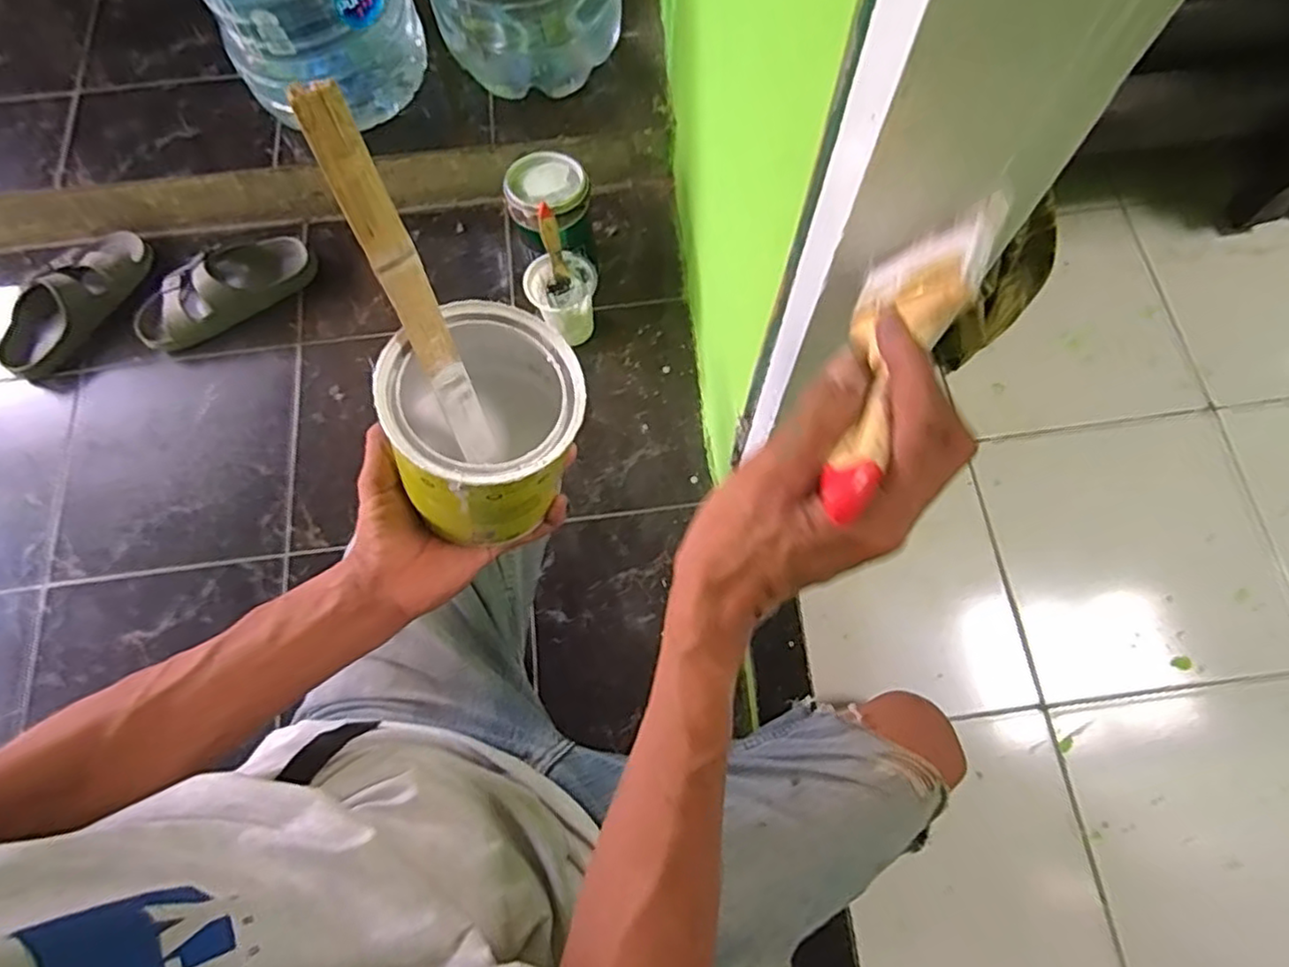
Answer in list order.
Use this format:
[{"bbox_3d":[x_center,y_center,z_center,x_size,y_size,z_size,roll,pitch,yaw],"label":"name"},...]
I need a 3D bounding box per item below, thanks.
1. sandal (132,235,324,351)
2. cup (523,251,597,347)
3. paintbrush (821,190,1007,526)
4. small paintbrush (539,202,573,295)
[{"bbox_3d":[-0.590,-0.274,0.941,0.247,0.059,0.106,-37,75,-12],"label":"sandal"},{"bbox_3d":[-0.105,-0.237,0.894,0.089,0.101,0.080,-16,72,-6],"label":"cup"},{"bbox_3d":[0.102,-0.054,0.284,0.015,0.059,0.156,38,67,-25],"label":"paintbrush"},{"bbox_3d":[-0.114,-0.286,0.827,0.029,0.113,0.016,-15,47,-6],"label":"small paintbrush"}]

